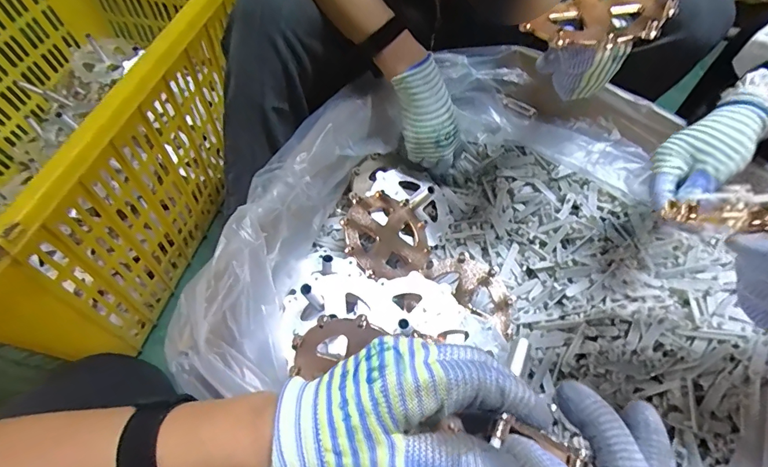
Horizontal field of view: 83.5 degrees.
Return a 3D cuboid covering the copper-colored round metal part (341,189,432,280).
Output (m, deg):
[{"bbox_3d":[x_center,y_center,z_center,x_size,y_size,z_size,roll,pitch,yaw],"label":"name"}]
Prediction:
[{"bbox_3d":[0.002,0.002,0.612,0.139,0.018,0.128,19,50,-24],"label":"copper-colored round metal part"}]

